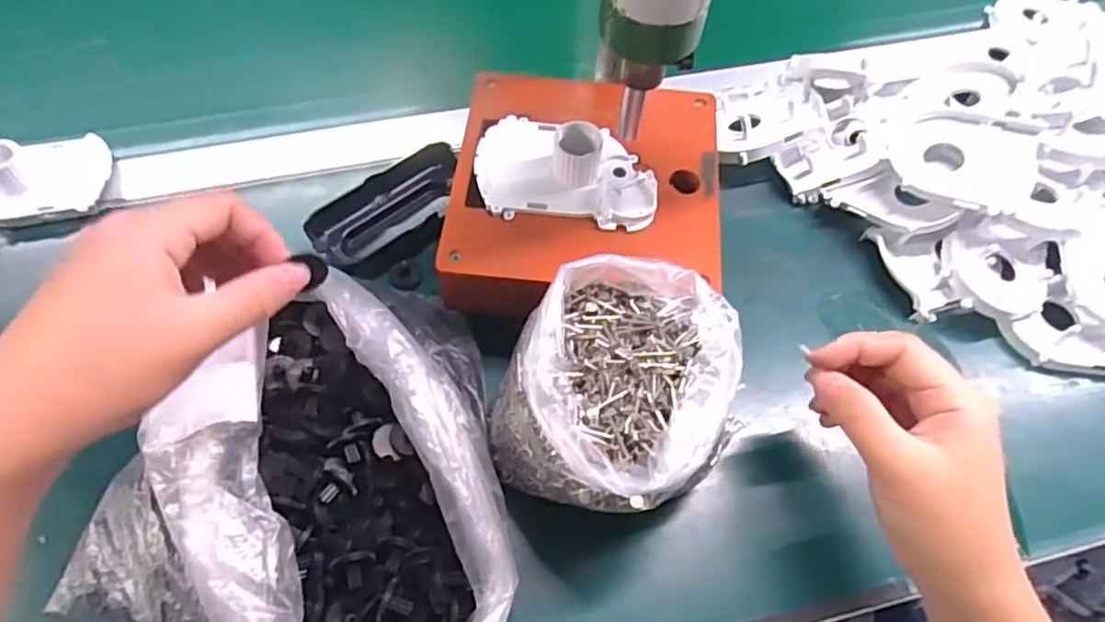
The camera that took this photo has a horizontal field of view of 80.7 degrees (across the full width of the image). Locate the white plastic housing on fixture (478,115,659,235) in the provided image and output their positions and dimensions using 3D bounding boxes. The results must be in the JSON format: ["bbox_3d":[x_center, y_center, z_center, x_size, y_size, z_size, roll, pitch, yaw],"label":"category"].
[{"bbox_3d":[0.008,-0.084,0.361,0.100,0.024,0.067,8,61,1],"label":"white plastic housing on fixture"}]

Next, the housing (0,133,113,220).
[{"bbox_3d":[-0.352,-0.091,0.429,0.098,0.032,0.056,-10,62,-8],"label":"housing"}]

